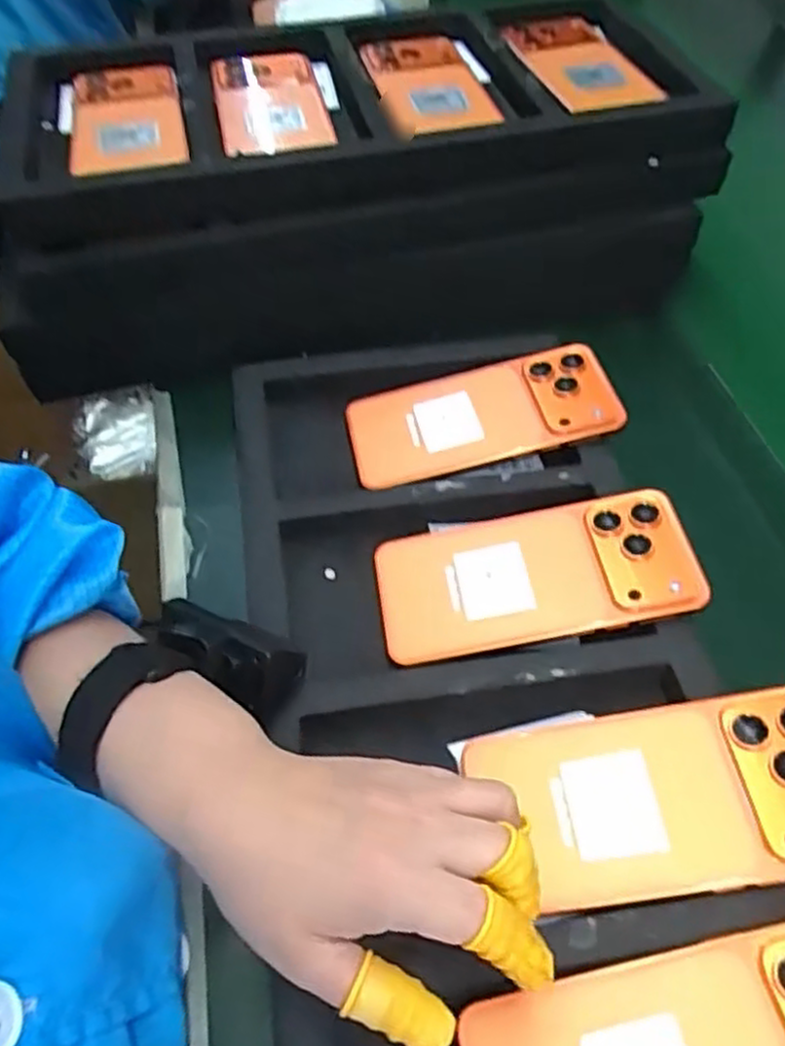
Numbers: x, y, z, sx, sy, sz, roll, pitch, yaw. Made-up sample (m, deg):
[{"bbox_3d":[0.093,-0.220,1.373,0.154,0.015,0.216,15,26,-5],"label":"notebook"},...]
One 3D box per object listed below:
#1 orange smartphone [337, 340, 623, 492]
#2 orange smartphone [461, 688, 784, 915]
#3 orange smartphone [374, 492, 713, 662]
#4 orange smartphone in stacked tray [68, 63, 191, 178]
[{"bbox_3d":[0.054,-0.066,0.475,0.161,0.014,0.077,-14,53,2],"label":"orange smartphone"},{"bbox_3d":[0.119,0.117,0.326,0.154,0.005,0.077,-11,53,5],"label":"orange smartphone"},{"bbox_3d":[0.075,0.027,0.402,0.163,0.008,0.080,-11,52,4],"label":"orange smartphone"},{"bbox_3d":[-0.184,-0.276,0.521,0.076,0.014,0.147,-13,55,-7],"label":"orange smartphone in stacked tray"}]

